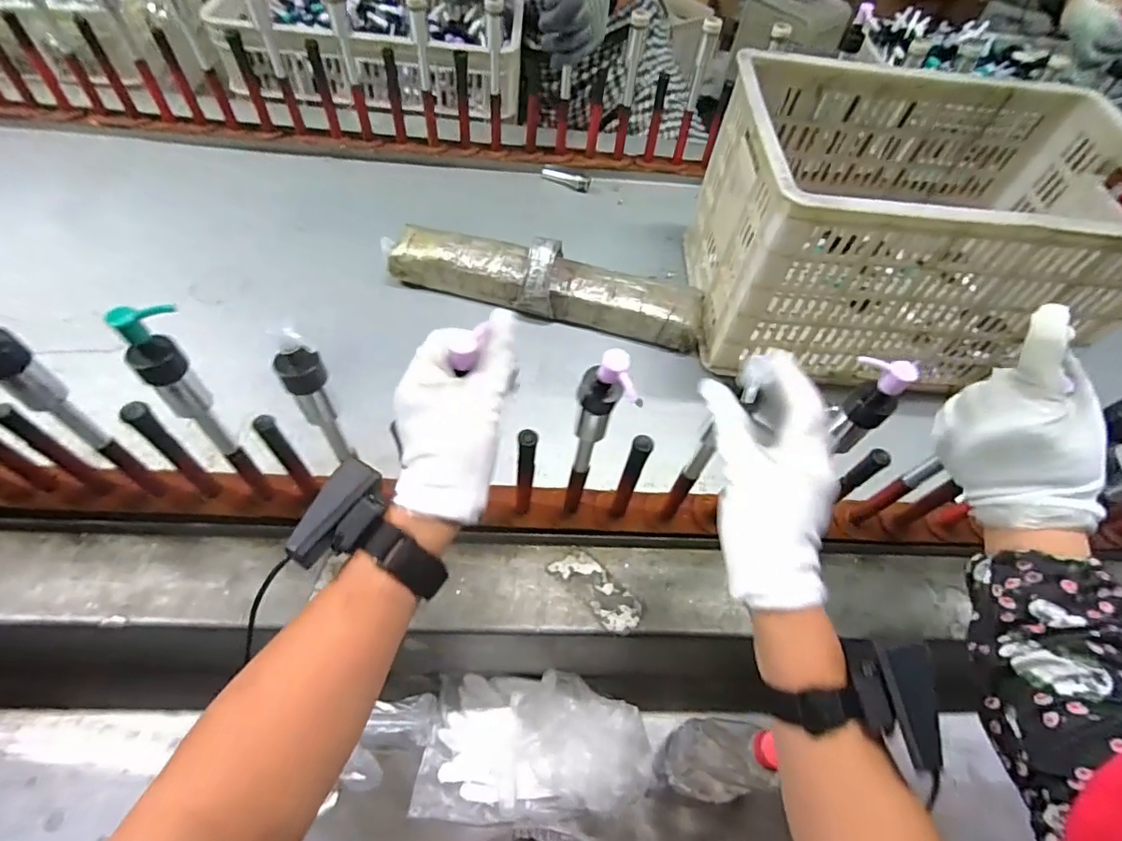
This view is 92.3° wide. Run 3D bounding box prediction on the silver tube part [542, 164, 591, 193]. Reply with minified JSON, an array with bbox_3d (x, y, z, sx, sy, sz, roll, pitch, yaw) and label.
[{"bbox_3d":[0.008,-0.402,0.894,0.081,0.018,0.025,17,59,8],"label":"silver tube part"}]

